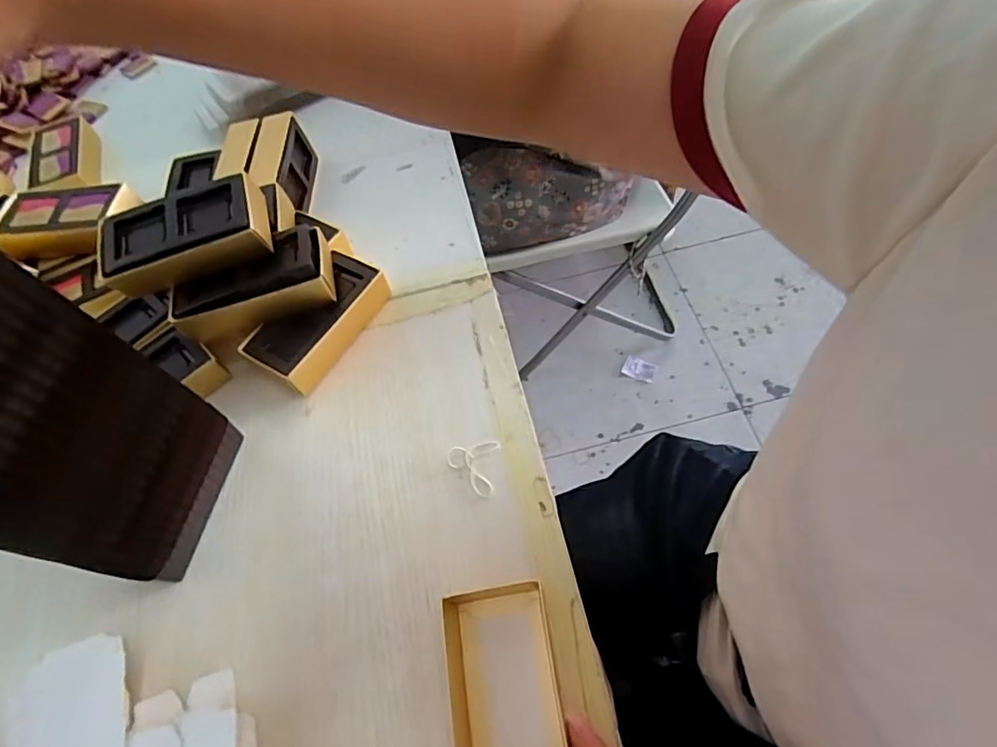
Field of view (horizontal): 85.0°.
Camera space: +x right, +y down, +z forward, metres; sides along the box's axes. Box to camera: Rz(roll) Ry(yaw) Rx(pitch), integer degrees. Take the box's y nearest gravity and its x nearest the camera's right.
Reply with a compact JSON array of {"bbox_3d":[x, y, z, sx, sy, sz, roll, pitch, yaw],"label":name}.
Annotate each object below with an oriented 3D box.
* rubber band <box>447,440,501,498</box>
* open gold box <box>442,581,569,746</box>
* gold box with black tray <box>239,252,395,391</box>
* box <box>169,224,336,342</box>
[{"bbox_3d":[-0.019,0.064,0.379,0.035,0.004,0.039,5,61,11],"label":"rubber band"},{"bbox_3d":[0.003,0.179,0.297,0.060,0.030,0.117,-10,60,-2],"label":"open gold box"},{"bbox_3d":[-0.143,-0.041,0.440,0.059,0.034,0.115,23,66,20],"label":"gold box with black tray"},{"bbox_3d":[-0.186,-0.070,0.417,0.122,0.034,0.058,-18,59,-3],"label":"box"}]

